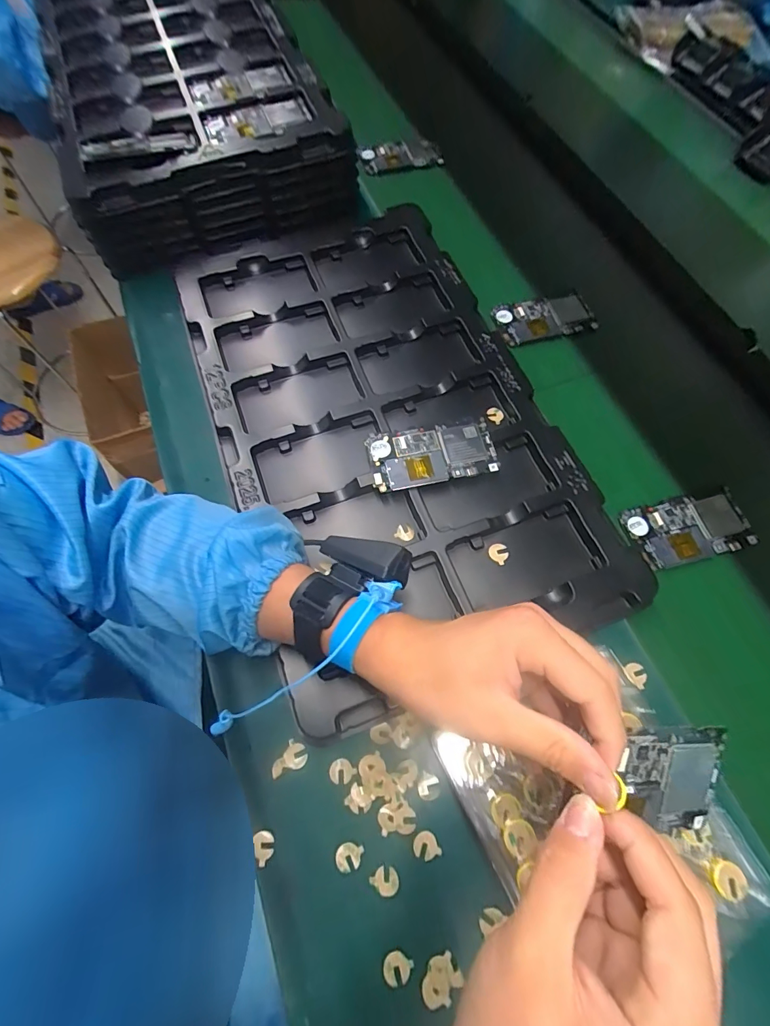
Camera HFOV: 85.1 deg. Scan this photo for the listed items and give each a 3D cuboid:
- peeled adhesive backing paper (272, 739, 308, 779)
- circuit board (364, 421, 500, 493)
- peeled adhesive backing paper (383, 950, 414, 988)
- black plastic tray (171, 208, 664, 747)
[{"bbox_3d":[-0.075,0.198,0.333,0.020,0.004,0.029,32,71,11],"label":"peeled adhesive backing paper"},{"bbox_3d":[0.048,-0.058,0.421,0.124,0.010,0.064,-9,68,-5],"label":"circuit board"},{"bbox_3d":[0.008,0.312,0.286,0.018,0.004,0.018,33,71,12],"label":"peeled adhesive backing paper"},{"bbox_3d":[-0.009,-0.107,0.443,0.319,0.029,0.534,-19,70,-9],"label":"black plastic tray"}]

